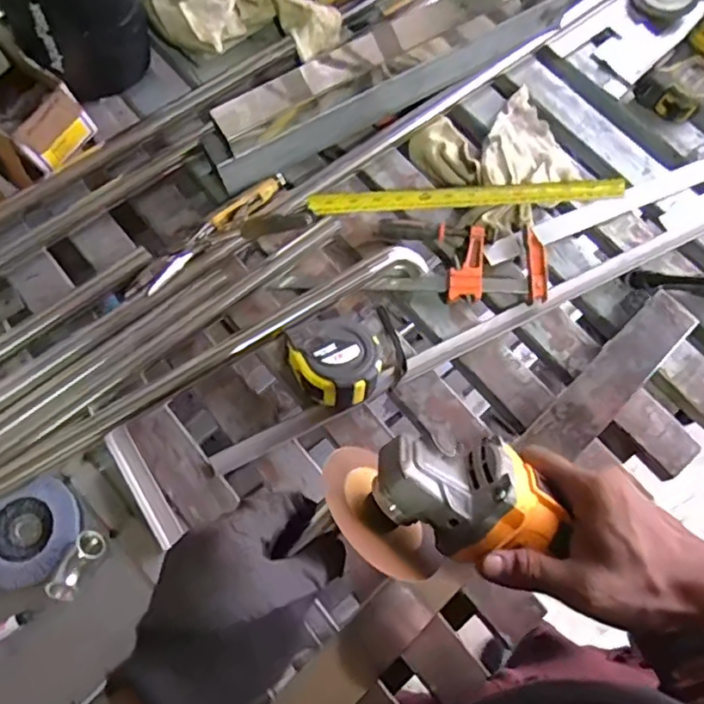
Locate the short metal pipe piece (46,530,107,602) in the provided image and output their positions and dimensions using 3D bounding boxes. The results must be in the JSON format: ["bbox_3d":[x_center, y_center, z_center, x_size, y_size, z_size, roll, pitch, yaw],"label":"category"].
[{"bbox_3d":[-0.240,0.186,0.522,0.023,0.024,0.059,25,71,6],"label":"short metal pipe piece"}]

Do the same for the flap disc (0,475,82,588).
[{"bbox_3d":[-0.293,0.164,0.537,0.096,0.006,0.085,-30,74,-12],"label":"flap disc"}]

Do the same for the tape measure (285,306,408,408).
[{"bbox_3d":[-0.003,0.005,0.590,0.116,0.051,0.095,-19,72,-9],"label":"tape measure"}]

